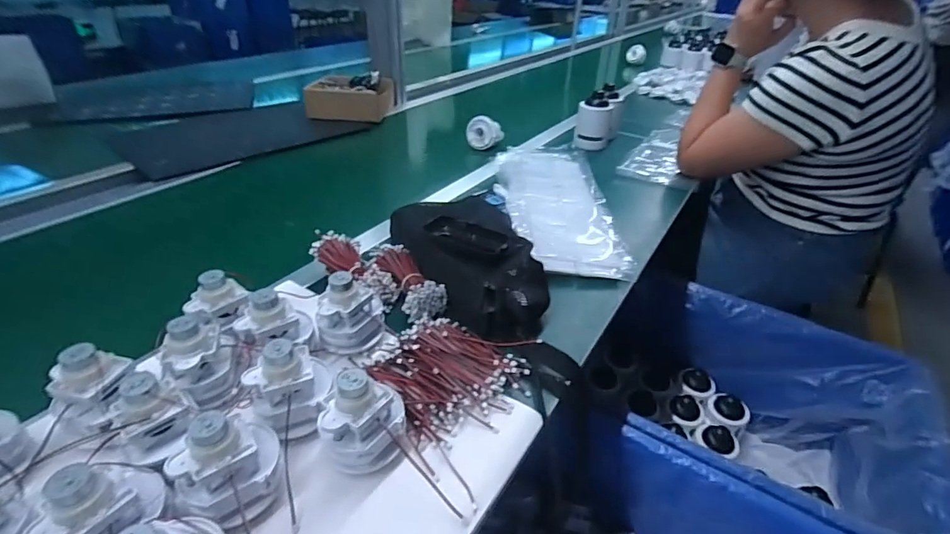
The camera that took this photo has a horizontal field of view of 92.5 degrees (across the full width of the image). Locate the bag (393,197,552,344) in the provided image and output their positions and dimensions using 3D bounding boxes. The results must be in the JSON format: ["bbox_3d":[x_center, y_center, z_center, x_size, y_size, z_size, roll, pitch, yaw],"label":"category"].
[{"bbox_3d":[0.005,-0.008,0.574,0.136,0.082,0.228,-16,38,-26],"label":"bag"}]

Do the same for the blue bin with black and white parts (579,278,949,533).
[{"bbox_3d":[0.448,0.281,0.808,0.488,0.274,0.431,25,40,29],"label":"blue bin with black and white parts"}]

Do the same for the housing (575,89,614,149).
[{"bbox_3d":[0.281,-0.340,1.068,0.081,0.110,0.076,13,35,14],"label":"housing"}]

